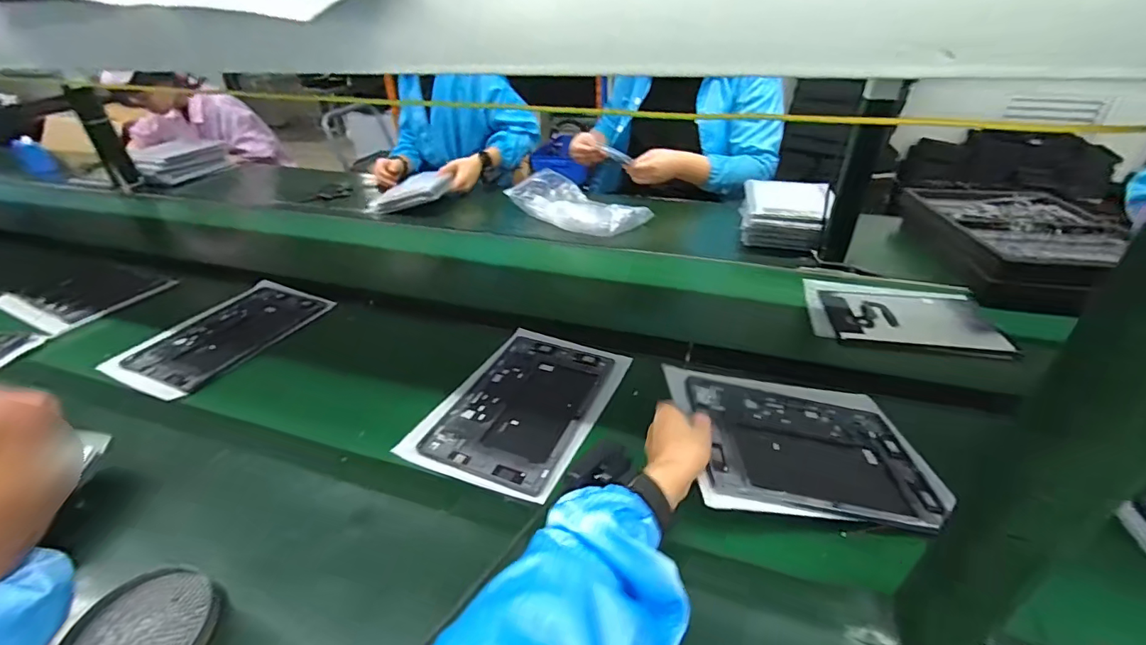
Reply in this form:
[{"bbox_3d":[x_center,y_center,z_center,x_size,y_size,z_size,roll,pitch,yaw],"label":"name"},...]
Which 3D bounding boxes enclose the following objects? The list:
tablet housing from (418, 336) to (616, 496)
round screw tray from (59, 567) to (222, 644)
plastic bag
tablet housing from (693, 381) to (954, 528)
[{"bbox_3d":[-0.063,0.105,0.648,0.165,0.007,0.260,13,35,20],"label":"tablet housing"},{"bbox_3d":[-0.371,0.270,0.413,0.116,0.020,0.108,-1,33,0],"label":"round screw tray"},{"bbox_3d":[0.002,-0.298,1.199,0.213,0.076,0.331,-27,41,-35],"label":"plastic bag"},{"bbox_3d":[0.258,0.136,0.537,0.253,0.011,0.180,10,32,-5],"label":"tablet housing"}]

